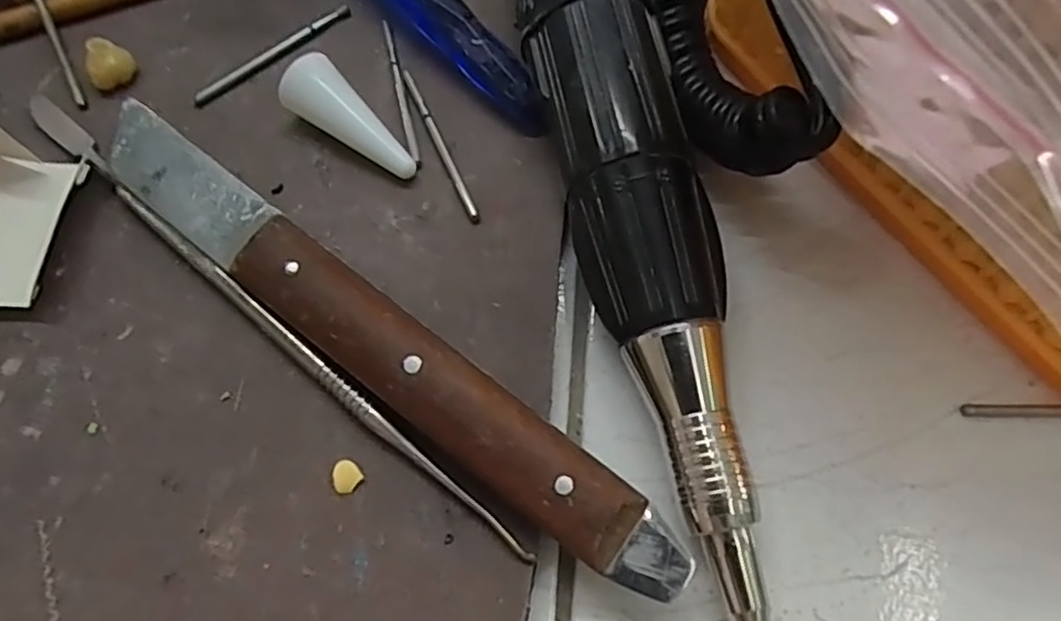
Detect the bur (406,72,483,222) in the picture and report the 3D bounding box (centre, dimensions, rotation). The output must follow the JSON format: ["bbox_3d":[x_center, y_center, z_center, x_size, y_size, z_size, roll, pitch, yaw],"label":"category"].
[{"bbox_3d":[-0.021,-0.039,0.151,0.004,0.004,0.044,-21,68,-7],"label":"bur"}]

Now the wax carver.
[{"bbox_3d":[-0.059,-0.002,0.135,0.152,0.004,0.005,39,73,17],"label":"wax carver"}]

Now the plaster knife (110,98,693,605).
[{"bbox_3d":[-0.033,0.003,0.128,0.144,0.017,0.016,35,73,16],"label":"plaster knife"}]

